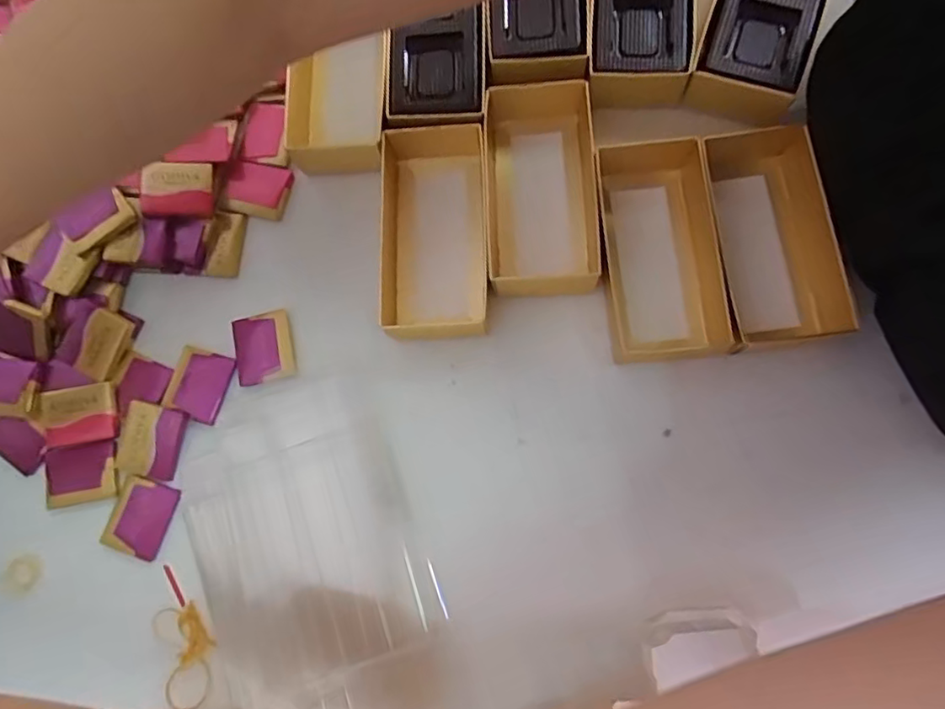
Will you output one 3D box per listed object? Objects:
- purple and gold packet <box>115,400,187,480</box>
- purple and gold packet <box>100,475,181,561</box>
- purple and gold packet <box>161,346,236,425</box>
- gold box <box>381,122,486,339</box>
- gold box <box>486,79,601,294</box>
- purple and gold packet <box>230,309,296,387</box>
[{"bbox_3d":[-0.179,0.047,0.319,0.031,0.005,0.039,11,80,6],"label":"purple and gold packet"},{"bbox_3d":[-0.182,0.089,0.316,0.031,0.004,0.039,18,81,7],"label":"purple and gold packet"},{"bbox_3d":[-0.155,0.016,0.326,0.034,0.004,0.039,14,81,7],"label":"purple and gold packet"},{"bbox_3d":[-0.023,-0.071,0.327,0.058,0.034,0.121,-2,79,4],"label":"gold box"},{"bbox_3d":[0.039,-0.096,0.331,0.065,0.033,0.122,-2,79,2],"label":"gold box"},{"bbox_3d":[-0.120,-0.004,0.331,0.033,0.006,0.040,-15,78,1],"label":"purple and gold packet"}]

